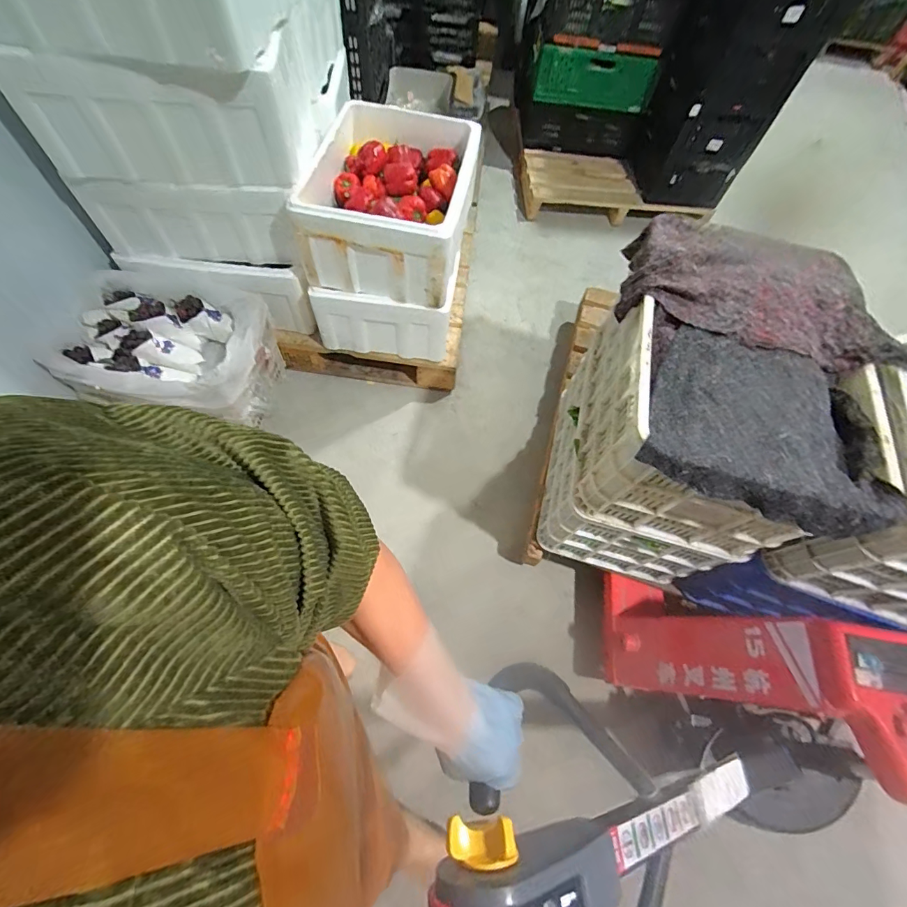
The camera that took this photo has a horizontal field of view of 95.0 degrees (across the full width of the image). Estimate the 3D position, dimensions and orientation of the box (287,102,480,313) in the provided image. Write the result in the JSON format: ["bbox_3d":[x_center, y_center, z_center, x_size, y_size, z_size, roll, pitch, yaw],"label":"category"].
[{"bbox_3d":[-0.200,-0.830,1.358,0.512,0.261,0.642,8,63,1],"label":"box"}]

